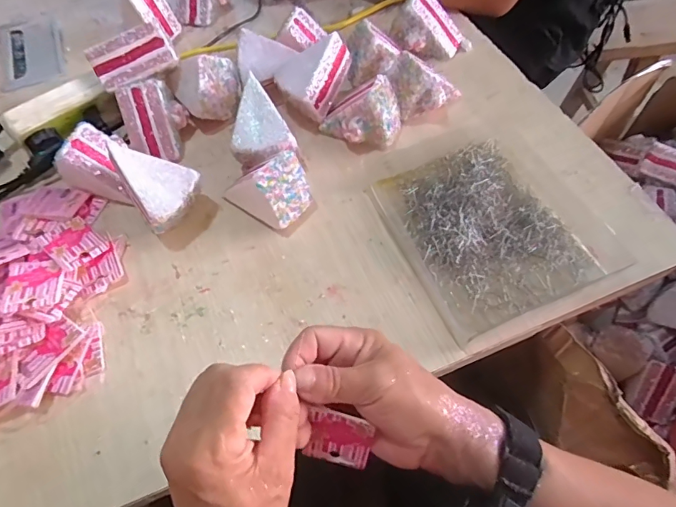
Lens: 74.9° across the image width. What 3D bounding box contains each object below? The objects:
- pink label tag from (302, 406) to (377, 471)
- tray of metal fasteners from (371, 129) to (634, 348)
[{"bbox_3d":[0.001,0.127,0.300,0.044,0.060,0.004,12,39,6],"label":"pink label tag"},{"bbox_3d":[0.147,-0.033,0.437,0.169,0.029,0.188,-20,61,-10],"label":"tray of metal fasteners"}]

